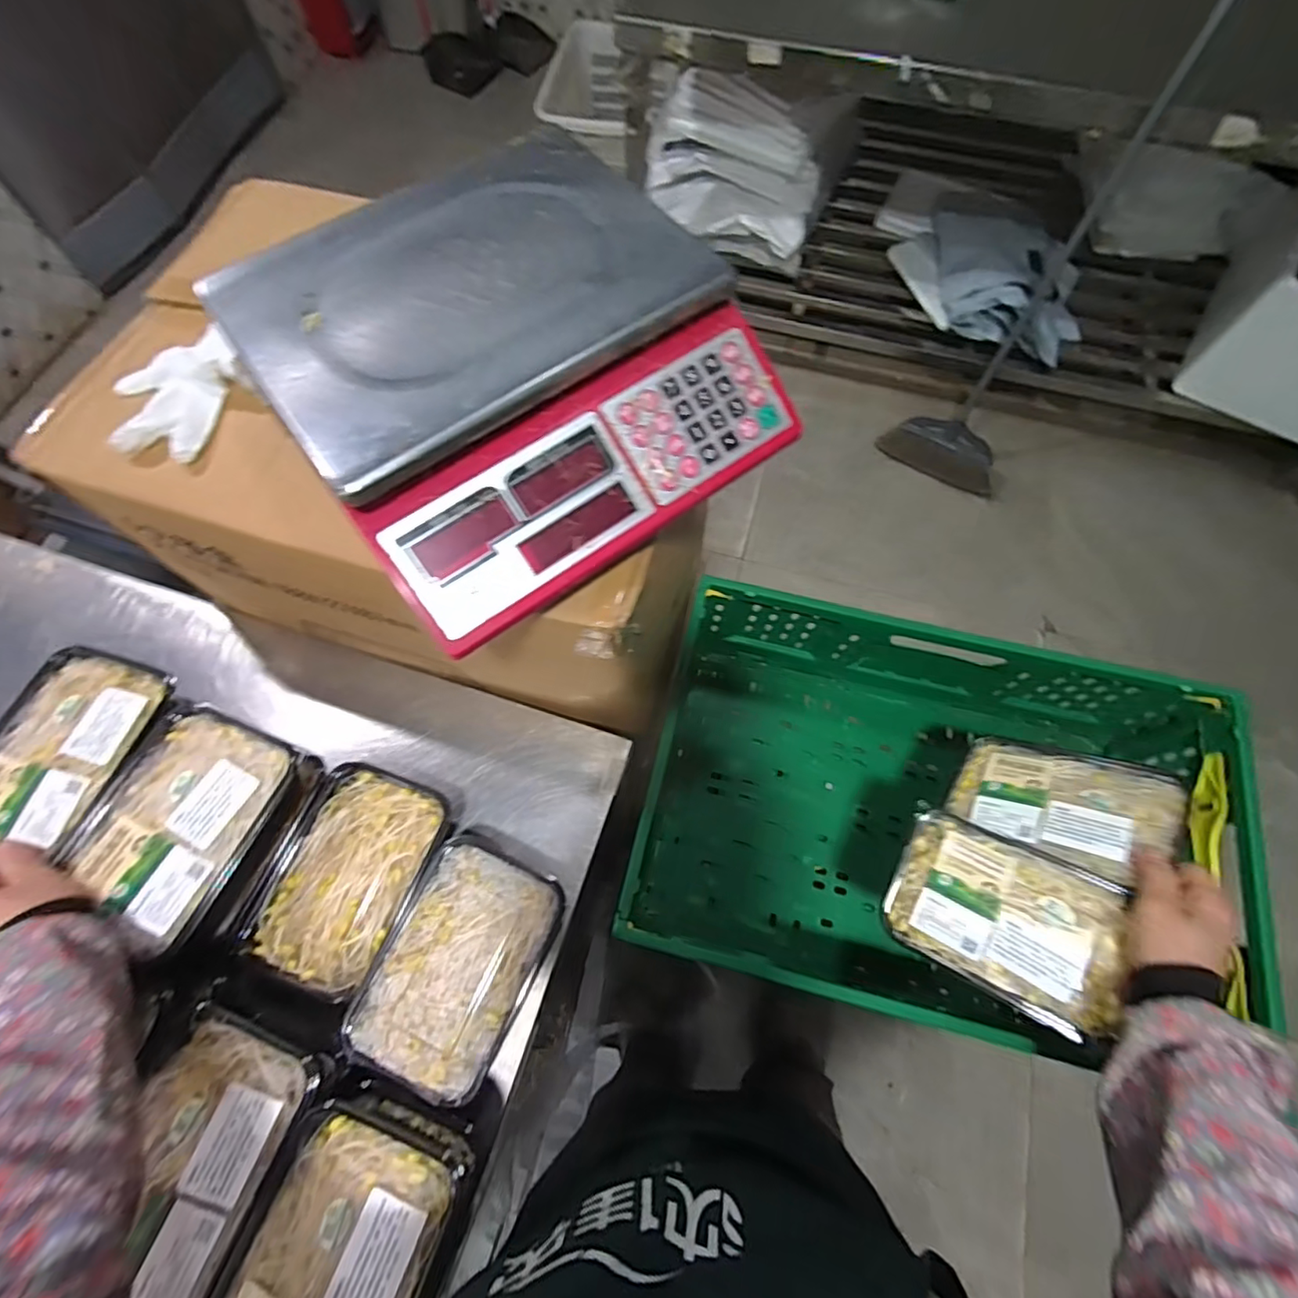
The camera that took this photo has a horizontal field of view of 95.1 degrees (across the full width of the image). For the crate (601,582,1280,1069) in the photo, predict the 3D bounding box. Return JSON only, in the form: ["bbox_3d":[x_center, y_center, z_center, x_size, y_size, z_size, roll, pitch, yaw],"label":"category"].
[{"bbox_3d":[0.299,0.191,0.692,0.586,0.229,0.404,13,68,5],"label":"crate"}]

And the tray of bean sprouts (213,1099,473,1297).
[{"bbox_3d":[-0.205,0.411,0.388,0.118,0.065,0.172,20,69,8],"label":"tray of bean sprouts"}]

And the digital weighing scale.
[{"bbox_3d":[-0.094,-0.198,0.412,0.288,0.089,0.293,-35,72,-13],"label":"digital weighing scale"}]

